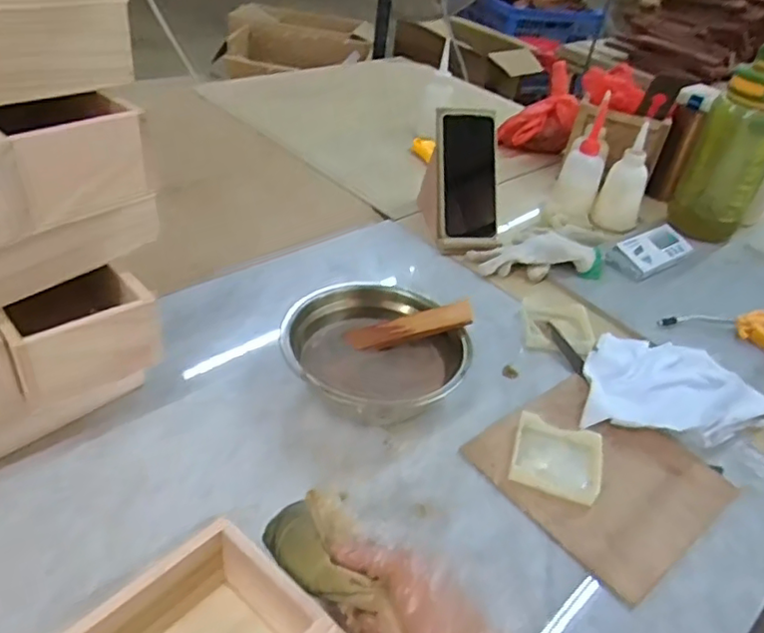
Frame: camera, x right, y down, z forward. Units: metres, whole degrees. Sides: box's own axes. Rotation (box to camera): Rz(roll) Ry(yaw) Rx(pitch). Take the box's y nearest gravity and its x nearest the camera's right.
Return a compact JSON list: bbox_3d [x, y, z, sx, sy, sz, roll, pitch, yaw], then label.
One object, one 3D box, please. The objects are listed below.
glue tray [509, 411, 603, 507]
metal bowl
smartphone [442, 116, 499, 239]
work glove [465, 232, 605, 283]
[{"bbox_3d":[0.155,0.125,0.543,0.075,0.021,0.072,15,36,11],"label":"glue tray"},{"bbox_3d":[-0.004,0.039,0.586,0.165,0.073,0.165,5,36,-3],"label":"metal bowl"},{"bbox_3d":[0.119,-0.187,0.827,0.073,0.164,0.016,-1,-1,-11],"label":"smartphone"},{"bbox_3d":[0.203,-0.090,0.820,0.179,0.036,0.102,0,36,-10],"label":"work glove"}]

